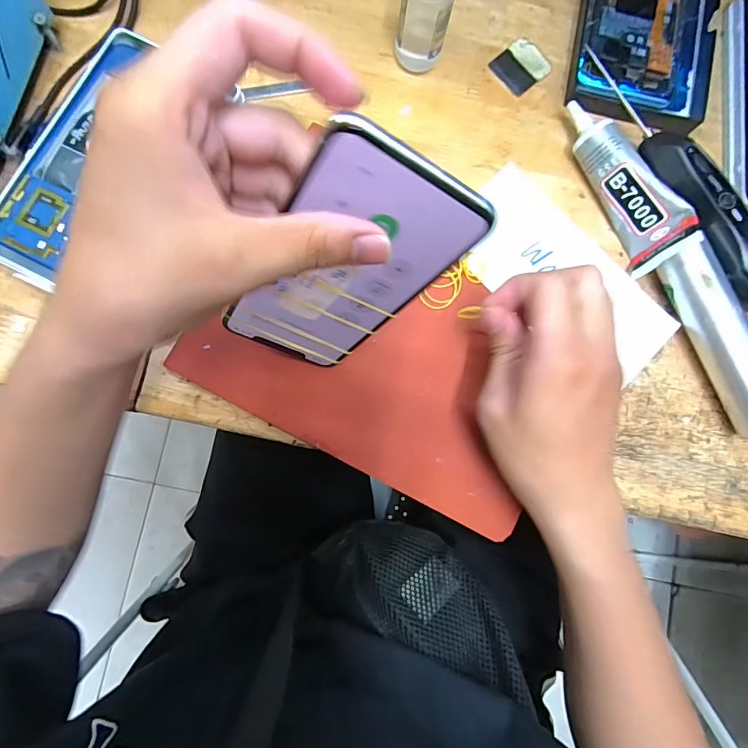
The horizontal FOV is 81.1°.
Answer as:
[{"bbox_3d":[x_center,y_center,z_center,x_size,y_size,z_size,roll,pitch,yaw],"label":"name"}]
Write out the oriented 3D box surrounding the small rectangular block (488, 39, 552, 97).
[{"bbox_3d":[0.112,-0.235,0.333,0.038,0.005,0.036,-42,88,-7],"label":"small rectangular block"}]

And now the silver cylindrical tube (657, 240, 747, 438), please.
[{"bbox_3d":[0.241,-0.023,0.301,0.028,0.032,0.133,-22,86,-6],"label":"silver cylindrical tube"}]

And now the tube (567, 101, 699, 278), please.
[{"bbox_3d":[0.178,-0.137,0.304,0.035,0.032,0.128,-22,86,-6],"label":"tube"}]

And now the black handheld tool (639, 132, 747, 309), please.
[{"bbox_3d":[0.233,-0.106,0.306,0.033,0.030,0.142,-34,87,-7],"label":"black handheld tool"}]

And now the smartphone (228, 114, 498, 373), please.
[{"bbox_3d":[-0.018,-0.044,0.215,0.073,0.152,0.005,21,57,-24],"label":"smartphone"}]

